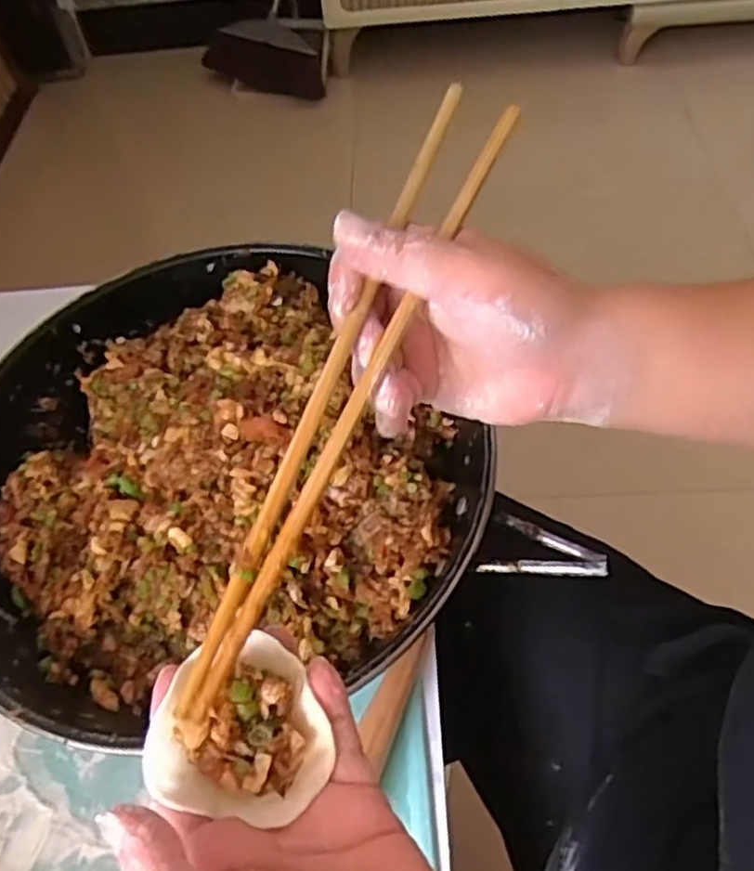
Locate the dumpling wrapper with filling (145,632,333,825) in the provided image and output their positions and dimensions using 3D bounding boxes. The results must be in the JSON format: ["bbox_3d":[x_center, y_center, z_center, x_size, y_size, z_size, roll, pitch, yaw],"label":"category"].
[{"bbox_3d":[-0.045,0.097,0.241,0.055,0.018,0.055,3,54,7],"label":"dumpling wrapper with filling"}]

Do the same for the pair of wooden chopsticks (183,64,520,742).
[{"bbox_3d":[-0.008,-0.026,0.263,0.030,0.006,0.261,19,72,17],"label":"pair of wooden chopsticks"}]

